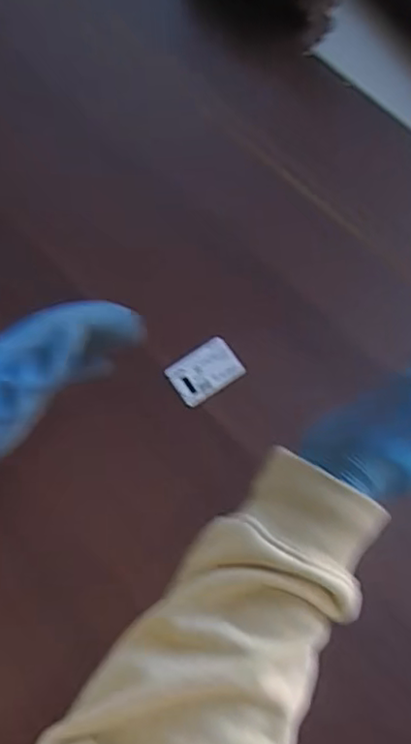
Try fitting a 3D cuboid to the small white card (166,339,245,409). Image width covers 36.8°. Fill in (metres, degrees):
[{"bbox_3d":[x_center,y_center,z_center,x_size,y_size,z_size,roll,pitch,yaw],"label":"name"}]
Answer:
[{"bbox_3d":[-0.001,-0.001,0.563,0.063,0.005,0.045,-34,74,-9],"label":"small white card"}]

